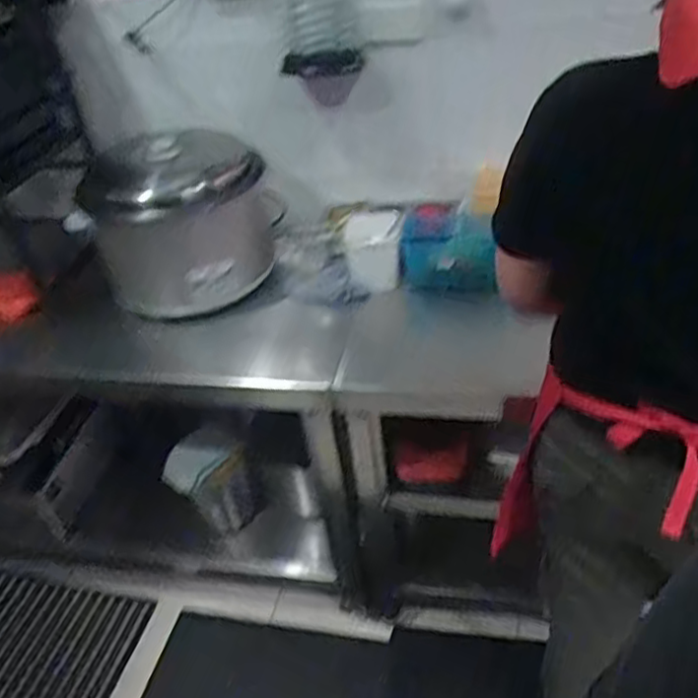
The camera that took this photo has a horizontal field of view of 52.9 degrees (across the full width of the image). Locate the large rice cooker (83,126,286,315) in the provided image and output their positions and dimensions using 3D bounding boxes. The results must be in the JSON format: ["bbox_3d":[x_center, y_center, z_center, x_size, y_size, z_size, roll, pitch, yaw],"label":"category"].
[{"bbox_3d":[-0.341,-0.272,1.463,0.387,0.298,0.316,-13,37,-8],"label":"large rice cooker"}]

